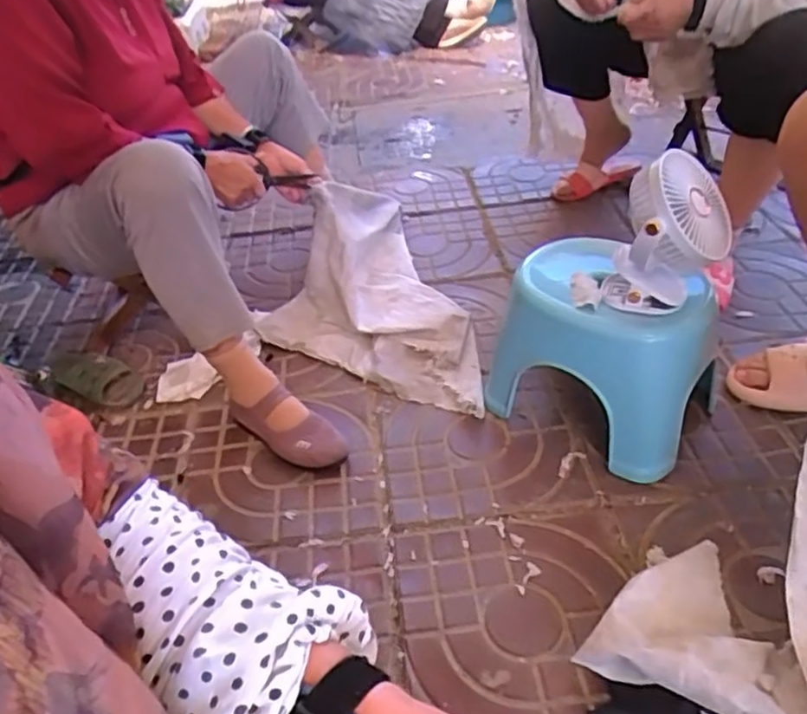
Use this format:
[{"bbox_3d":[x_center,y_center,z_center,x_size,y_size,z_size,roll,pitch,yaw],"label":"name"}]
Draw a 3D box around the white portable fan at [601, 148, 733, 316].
[{"bbox_3d":[0.341,-0.153,0.866,0.141,0.186,0.129,11,43,21],"label":"white portable fan"}]

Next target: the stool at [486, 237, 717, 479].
[{"bbox_3d":[0.297,-0.002,1.009,0.313,0.270,0.197,28,50,34],"label":"stool"}]

